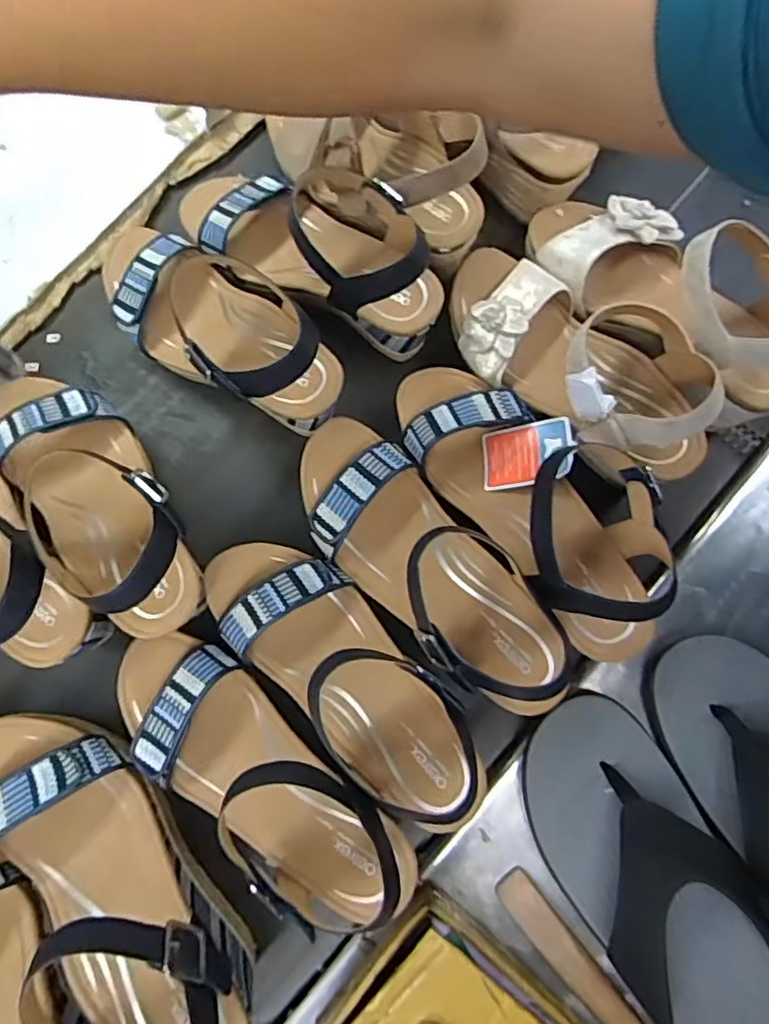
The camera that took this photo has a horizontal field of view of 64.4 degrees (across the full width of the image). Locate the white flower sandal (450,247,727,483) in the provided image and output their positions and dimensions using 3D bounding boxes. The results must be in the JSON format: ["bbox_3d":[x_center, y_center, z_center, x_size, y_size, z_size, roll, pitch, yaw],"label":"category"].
[{"bbox_3d":[0.134,-0.117,0.446,0.094,0.078,0.230,-41,58,-6],"label":"white flower sandal"}]

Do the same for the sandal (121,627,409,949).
[{"bbox_3d":[-0.093,0.163,0.387,0.236,0.094,0.089,35,81,26],"label":"sandal"}]

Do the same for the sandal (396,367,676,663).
[{"bbox_3d":[0.102,-0.020,0.425,0.097,0.061,0.238,-34,61,-5],"label":"sandal"}]

